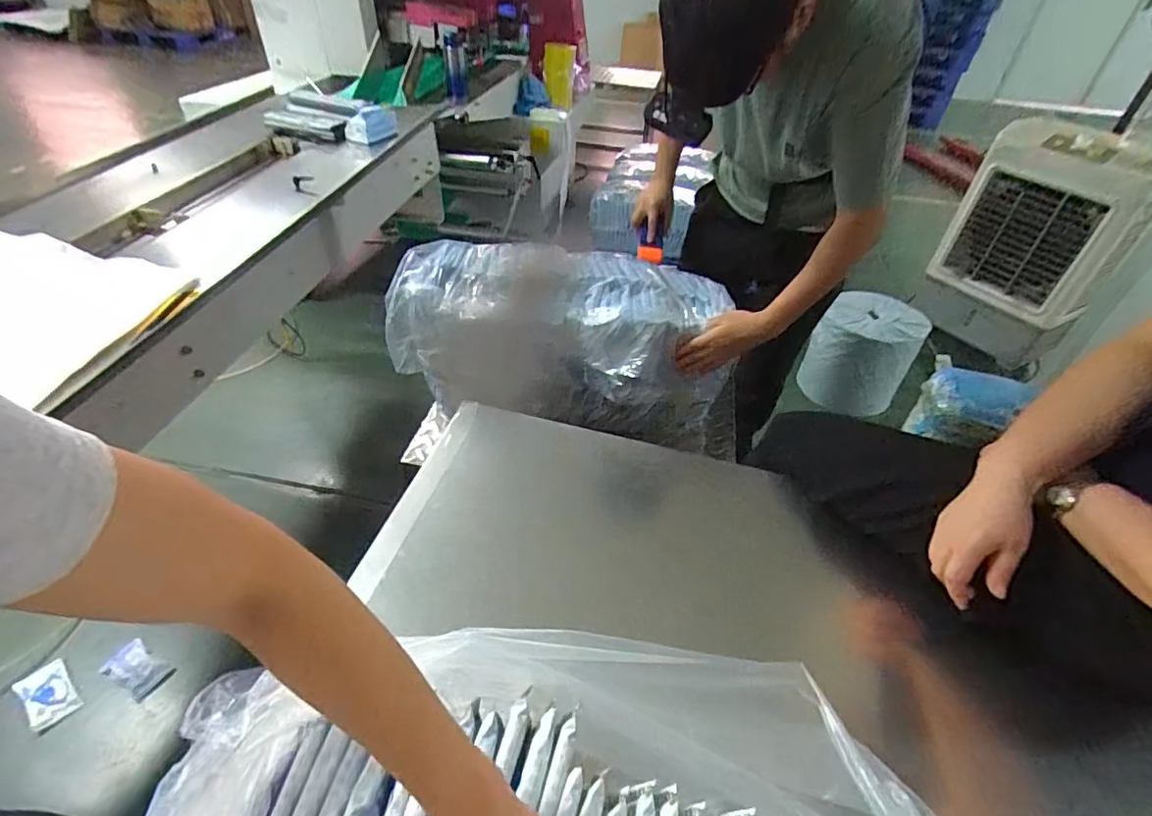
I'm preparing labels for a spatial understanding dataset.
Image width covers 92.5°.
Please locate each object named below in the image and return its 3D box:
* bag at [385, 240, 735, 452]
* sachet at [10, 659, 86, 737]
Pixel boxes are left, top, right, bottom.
[{"bbox_3d":[-0.028,-0.133,1.141,0.667,0.282,0.285,6,44,3],"label":"bag"},{"bbox_3d":[-1.166,0.636,1.221,0.130,0.015,0.087,44,52,16],"label":"sachet"}]

